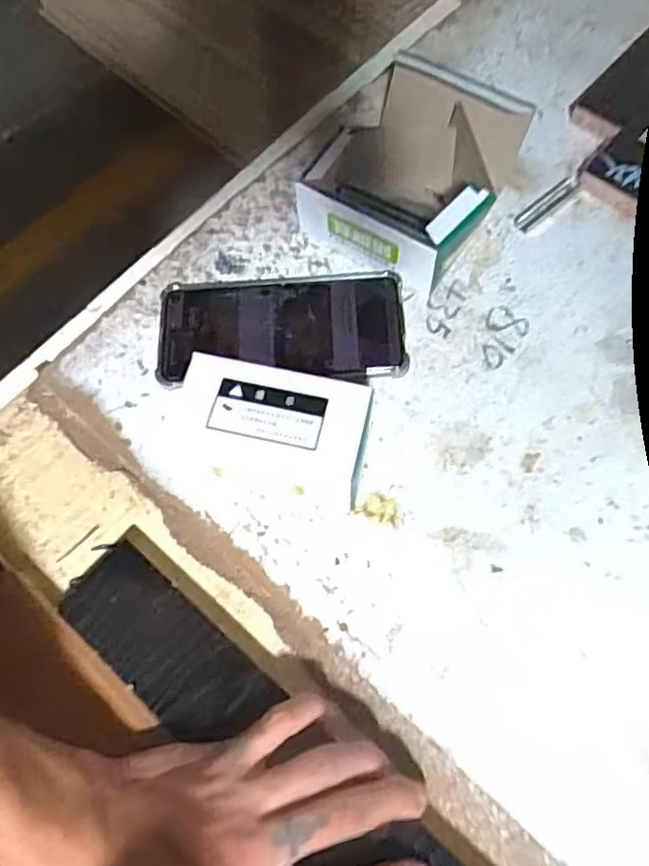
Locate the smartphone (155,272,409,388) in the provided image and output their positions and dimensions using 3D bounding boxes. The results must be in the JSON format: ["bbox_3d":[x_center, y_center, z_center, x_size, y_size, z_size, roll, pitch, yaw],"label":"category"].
[{"bbox_3d":[-0.029,-0.072,0.446,0.161,0.015,0.085,1,66,2],"label":"smartphone"}]

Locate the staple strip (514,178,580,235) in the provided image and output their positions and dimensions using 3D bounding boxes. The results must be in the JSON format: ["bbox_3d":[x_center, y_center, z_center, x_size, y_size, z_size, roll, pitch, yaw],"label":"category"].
[{"bbox_3d":[0.163,-0.168,0.490,0.061,0.006,0.017,-40,71,-15],"label":"staple strip"}]

